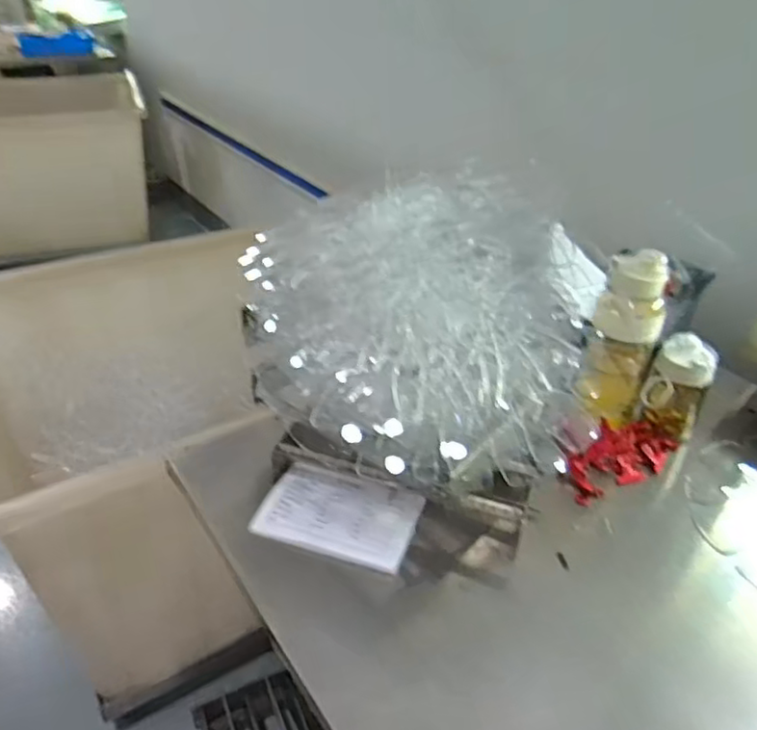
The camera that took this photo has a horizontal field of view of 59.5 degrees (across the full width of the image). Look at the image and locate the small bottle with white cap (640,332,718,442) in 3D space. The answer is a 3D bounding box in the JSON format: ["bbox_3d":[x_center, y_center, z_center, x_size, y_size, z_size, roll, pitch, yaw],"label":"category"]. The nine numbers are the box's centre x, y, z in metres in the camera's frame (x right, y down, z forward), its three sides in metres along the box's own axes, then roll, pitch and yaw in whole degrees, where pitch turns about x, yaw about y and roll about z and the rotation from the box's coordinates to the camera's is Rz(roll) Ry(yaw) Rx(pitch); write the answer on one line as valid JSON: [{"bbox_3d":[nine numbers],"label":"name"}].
[{"bbox_3d":[0.409,0.033,0.908,0.074,0.137,0.055,24,39,28],"label":"small bottle with white cap"}]

